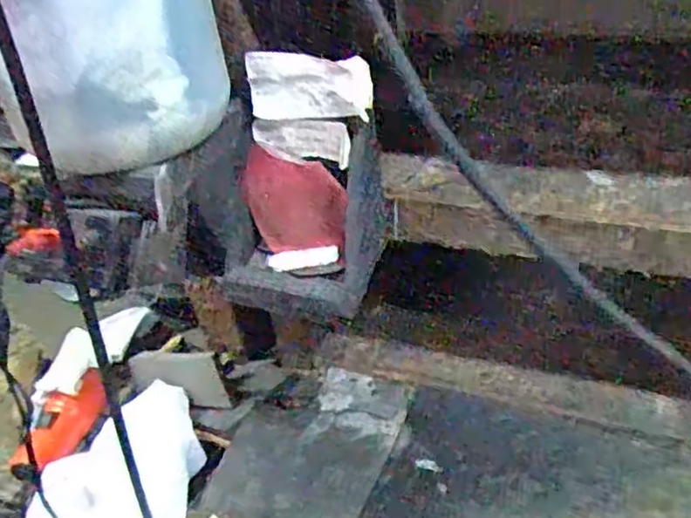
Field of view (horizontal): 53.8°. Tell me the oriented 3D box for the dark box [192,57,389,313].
[{"bbox_3d":[-0.032,-0.051,0.485,0.116,0.147,0.102,16,44,27],"label":"dark box"}]

